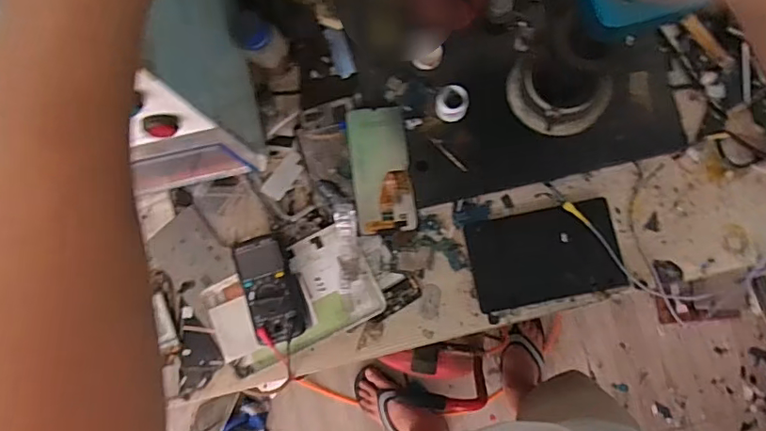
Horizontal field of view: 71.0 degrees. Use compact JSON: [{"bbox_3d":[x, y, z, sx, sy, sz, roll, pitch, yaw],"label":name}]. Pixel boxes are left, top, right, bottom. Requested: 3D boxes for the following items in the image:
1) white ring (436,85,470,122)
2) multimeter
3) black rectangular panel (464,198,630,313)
[{"bbox_3d":[0.085,-0.136,0.655,0.038,0.036,0.034,16,85,6],"label":"white ring"},{"bbox_3d":[-0.136,0.089,0.657,0.065,0.041,0.127,-17,83,3],"label":"multimeter"},{"bbox_3d":[0.197,0.048,0.657,0.175,0.015,0.111,-12,83,4],"label":"black rectangular panel"}]

